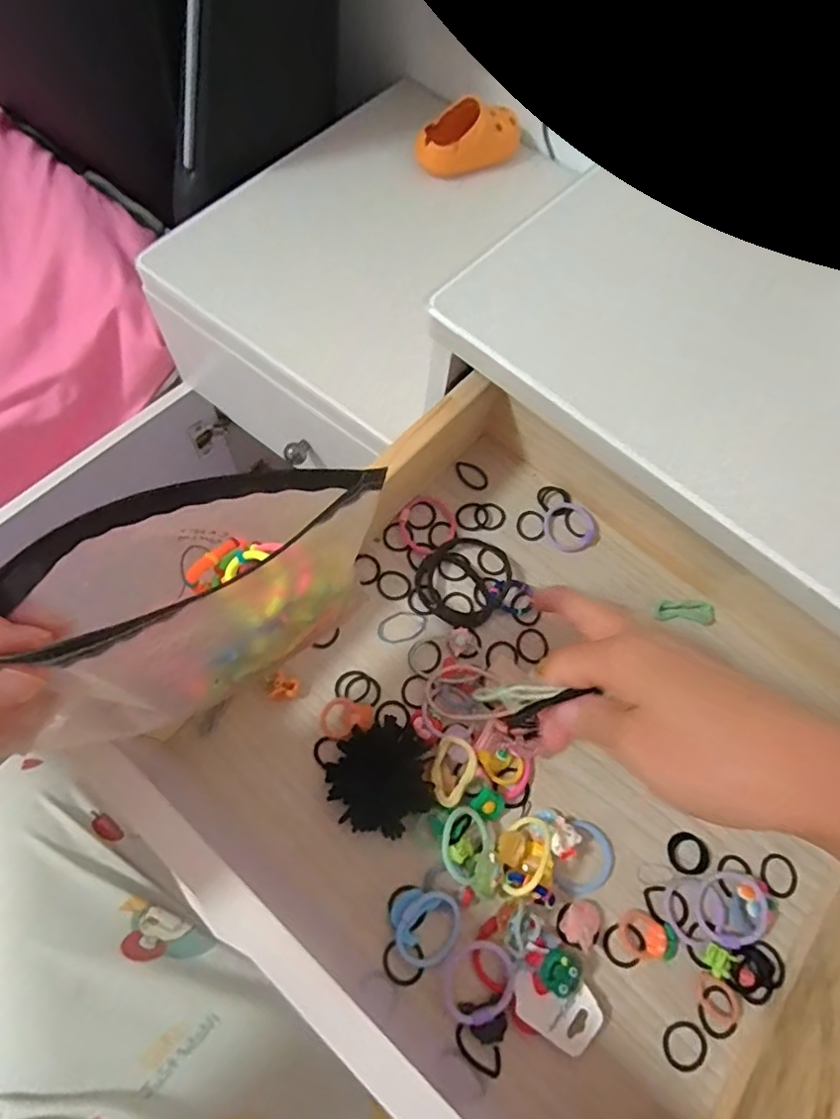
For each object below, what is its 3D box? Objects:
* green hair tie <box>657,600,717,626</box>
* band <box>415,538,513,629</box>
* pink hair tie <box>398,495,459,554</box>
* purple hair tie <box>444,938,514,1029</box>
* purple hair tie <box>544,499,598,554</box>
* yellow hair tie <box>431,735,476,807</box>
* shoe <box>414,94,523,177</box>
[{"bbox_3d":[0.169,0.033,0.366,0.038,0.005,0.015,4,66,-1],"label":"green hair tie"},{"bbox_3d":[0.029,0.011,0.363,0.053,0.008,0.061,38,70,13],"label":"band"},{"bbox_3d":[0.005,-0.023,0.378,0.037,0.006,0.037,1,66,-2],"label":"pink hair tie"},{"bbox_3d":[0.028,0.206,0.280,0.036,0.007,0.030,-37,73,-17],"label":"purple hair tie"},{"bbox_3d":[0.101,-0.022,0.386,0.035,0.004,0.037,1,66,-2],"label":"purple hair tie"},{"bbox_3d":[0.017,0.113,0.307,0.021,0.015,0.034,19,67,6],"label":"yellow hair tie"},{"bbox_3d":[0.051,-0.422,0.578,0.113,0.051,0.054,-24,70,-12],"label":"shoe"}]

